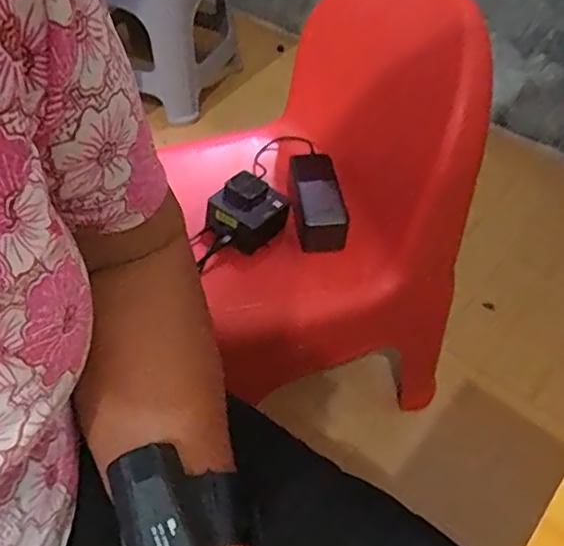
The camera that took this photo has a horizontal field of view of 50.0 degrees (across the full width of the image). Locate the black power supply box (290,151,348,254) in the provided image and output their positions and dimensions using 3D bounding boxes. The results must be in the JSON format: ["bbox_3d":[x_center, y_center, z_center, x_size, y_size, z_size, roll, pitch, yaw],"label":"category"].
[{"bbox_3d":[0.041,-0.093,0.737,0.057,0.032,0.143,-3,55,-9],"label":"black power supply box"}]

